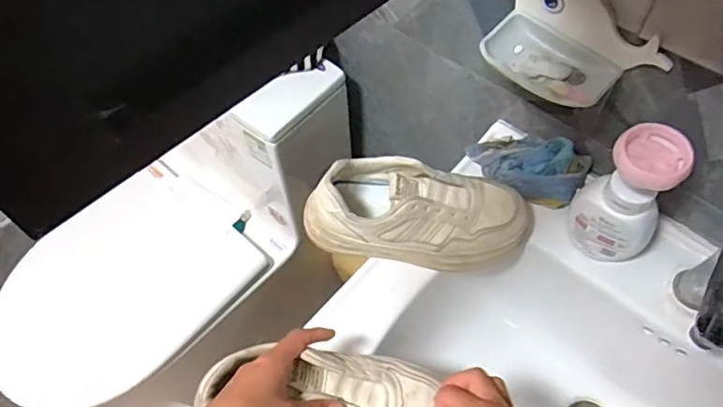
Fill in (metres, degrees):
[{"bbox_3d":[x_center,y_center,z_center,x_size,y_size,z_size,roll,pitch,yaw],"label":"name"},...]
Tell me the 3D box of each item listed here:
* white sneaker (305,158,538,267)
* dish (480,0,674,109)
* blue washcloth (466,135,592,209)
[{"bbox_3d":[0.065,0.011,0.595,0.247,0.093,0.086,0,58,1],"label":"white sneaker"},{"bbox_3d":[0.199,-0.152,0.532,0.158,0.073,0.085,30,63,19],"label":"dish"},{"bbox_3d":[0.192,-0.049,0.647,0.131,0.055,0.080,24,62,16],"label":"blue washcloth"}]

